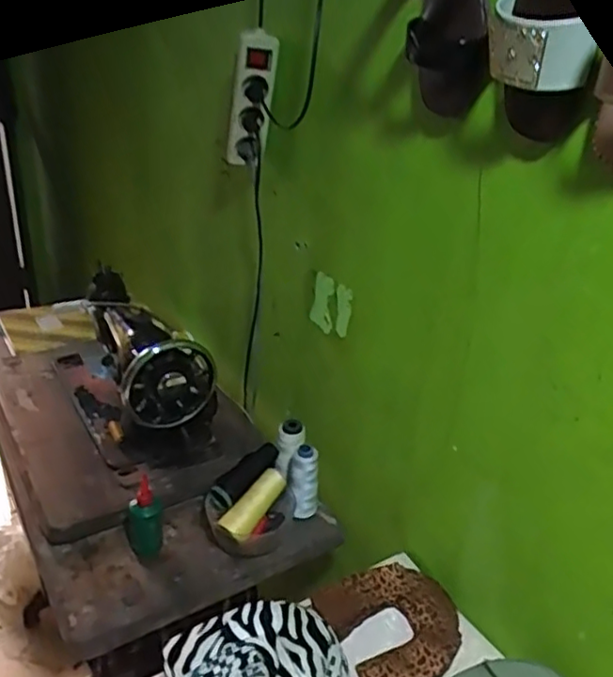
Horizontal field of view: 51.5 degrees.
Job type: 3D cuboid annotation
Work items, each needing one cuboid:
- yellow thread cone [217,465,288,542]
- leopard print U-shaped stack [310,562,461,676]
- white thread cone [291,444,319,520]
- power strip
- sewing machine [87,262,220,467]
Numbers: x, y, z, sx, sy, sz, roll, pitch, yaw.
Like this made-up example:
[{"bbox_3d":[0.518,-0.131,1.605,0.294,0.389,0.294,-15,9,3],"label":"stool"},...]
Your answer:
[{"bbox_3d":[-0.071,0.230,0.886,0.036,0.037,0.112,22,51,32],"label":"yellow thread cone"},{"bbox_3d":[0.107,0.339,0.764,0.151,0.033,0.155,-12,31,-27],"label":"leopard print U-shaped stack"},{"bbox_3d":[-0.004,0.209,0.912,0.042,0.108,0.047,5,27,3],"label":"white thread cone"},{"bbox_3d":[-0.074,-0.320,0.872,0.053,0.207,0.029,-9,53,-21],"label":"power strip"},{"bbox_3d":[-0.268,0.051,1.089,0.152,0.247,0.333,-11,30,-25],"label":"sewing machine"}]

